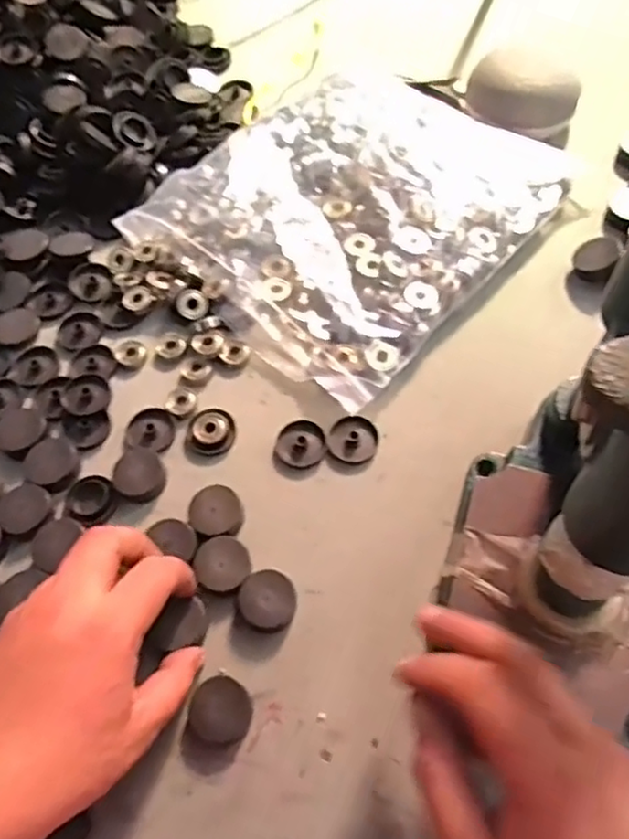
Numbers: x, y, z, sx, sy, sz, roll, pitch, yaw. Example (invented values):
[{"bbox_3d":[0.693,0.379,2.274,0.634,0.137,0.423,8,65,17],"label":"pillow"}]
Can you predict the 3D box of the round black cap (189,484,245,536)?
[{"bbox_3d":[-0.060,0.057,0.399,0.032,0.012,0.032,-2,62,3],"label":"round black cap"}]

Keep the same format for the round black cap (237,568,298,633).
[{"bbox_3d":[-0.027,0.104,0.370,0.032,0.016,0.032,-2,62,3],"label":"round black cap"}]

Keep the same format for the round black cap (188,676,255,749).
[{"bbox_3d":[-0.049,0.156,0.344,0.032,0.013,0.031,-2,62,3],"label":"round black cap"}]

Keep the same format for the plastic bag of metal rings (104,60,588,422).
[{"bbox_3d":[0.026,-0.169,0.498,0.248,0.038,0.267,39,71,21],"label":"plastic bag of metal rings"}]

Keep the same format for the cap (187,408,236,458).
[{"bbox_3d":[-0.069,0.007,0.428,0.031,0.010,0.032,-2,62,3],"label":"cap"}]

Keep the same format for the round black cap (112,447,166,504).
[{"bbox_3d":[-0.113,0.036,0.415,0.031,0.013,0.032,-2,62,3],"label":"round black cap"}]

